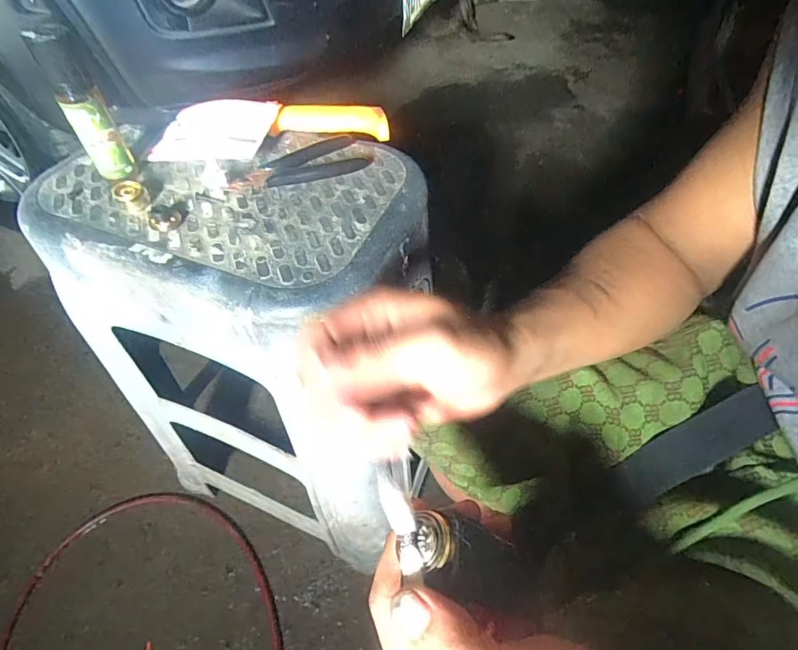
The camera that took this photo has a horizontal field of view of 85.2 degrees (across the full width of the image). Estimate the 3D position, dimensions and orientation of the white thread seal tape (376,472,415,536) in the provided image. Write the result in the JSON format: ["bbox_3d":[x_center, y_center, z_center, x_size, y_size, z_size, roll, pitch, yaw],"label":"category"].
[{"bbox_3d":[-0.002,0.074,0.180,0.009,0.004,0.025,-22,62,-19],"label":"white thread seal tape"}]

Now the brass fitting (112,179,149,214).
[{"bbox_3d":[-0.222,-0.106,0.360,0.024,0.018,0.024,0,52,0],"label":"brass fitting"}]

